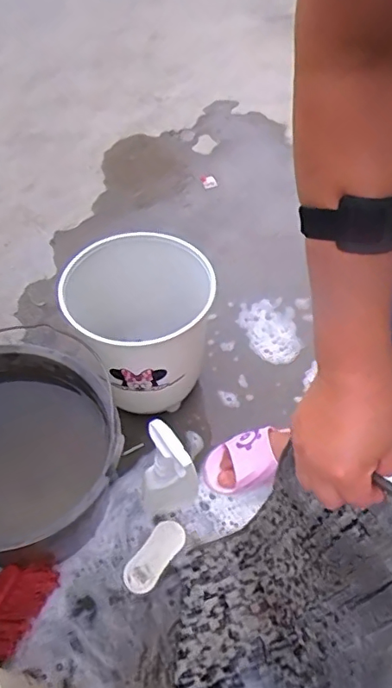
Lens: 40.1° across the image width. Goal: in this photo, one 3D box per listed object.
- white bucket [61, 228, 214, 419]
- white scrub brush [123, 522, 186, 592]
[{"bbox_3d":[-0.109,-0.019,0.958,0.210,0.260,0.237,-7,52,-4],"label":"white bucket"},{"bbox_3d":[-0.064,0.336,0.849,0.052,0.034,0.117,31,59,24],"label":"white scrub brush"}]

